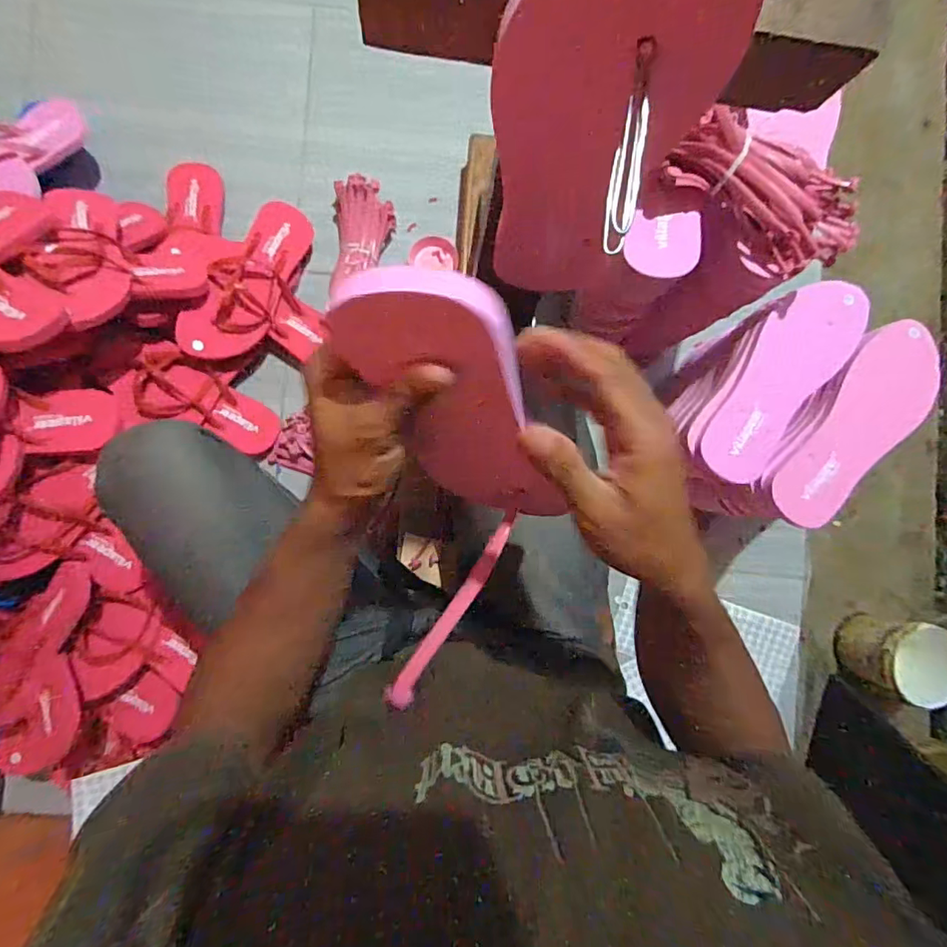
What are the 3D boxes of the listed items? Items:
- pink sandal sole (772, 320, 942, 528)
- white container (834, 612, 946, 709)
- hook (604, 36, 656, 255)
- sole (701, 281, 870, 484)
[{"bbox_3d":[0.414,-0.050,0.553,0.086,0.018,0.246,39,88,0],"label":"pink sandal sole"},{"bbox_3d":[0.698,0.299,0.841,0.146,0.101,0.128,14,88,-1],"label":"white container"},{"bbox_3d":[0.060,-0.126,0.200,0.012,0.007,0.078,6,88,-1],"label":"hook"},{"bbox_3d":[0.322,-0.100,0.540,0.087,0.009,0.233,38,88,0],"label":"sole"}]

